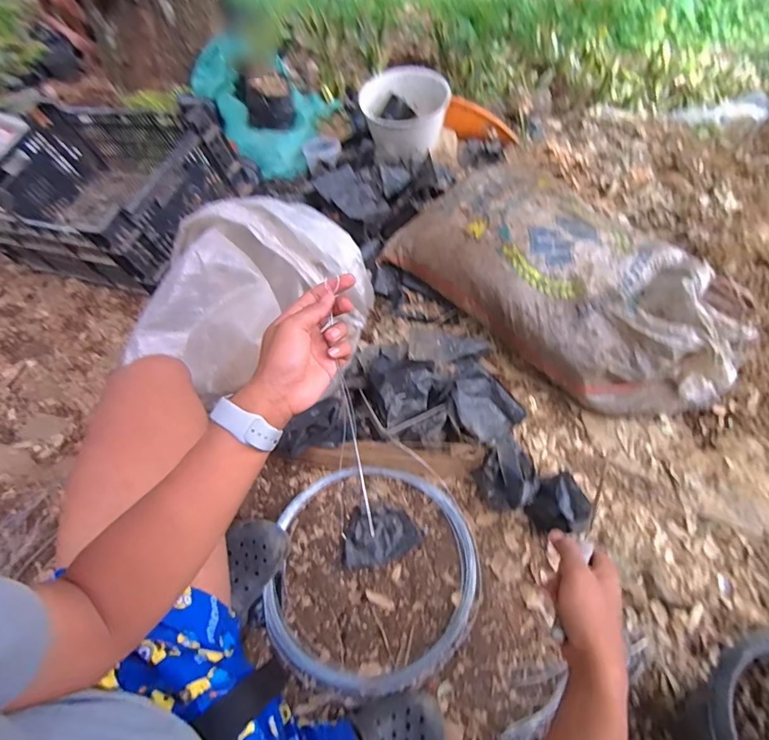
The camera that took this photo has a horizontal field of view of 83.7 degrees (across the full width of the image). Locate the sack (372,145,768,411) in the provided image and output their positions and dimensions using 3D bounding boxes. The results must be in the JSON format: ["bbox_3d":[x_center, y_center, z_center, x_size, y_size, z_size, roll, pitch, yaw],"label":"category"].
[{"bbox_3d":[0.409,-0.198,0.957,0.734,0.178,0.403,39,61,19],"label":"sack"}]

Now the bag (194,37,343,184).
[{"bbox_3d":[-0.365,-0.897,1.445,0.404,0.225,0.491,-28,63,-22],"label":"bag"}]

